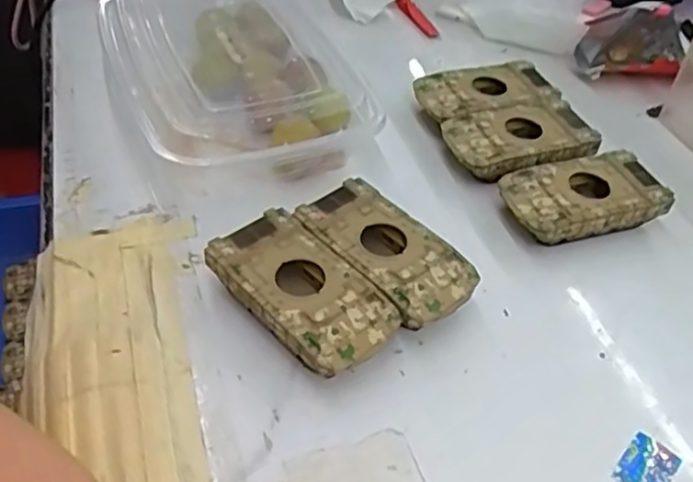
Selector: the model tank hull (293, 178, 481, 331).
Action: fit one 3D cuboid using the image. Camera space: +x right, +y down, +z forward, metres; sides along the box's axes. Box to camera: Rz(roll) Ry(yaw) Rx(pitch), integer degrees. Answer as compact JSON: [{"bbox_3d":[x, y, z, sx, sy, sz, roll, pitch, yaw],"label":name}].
[{"bbox_3d":[0.021,0.010,0.355,0.051,0.026,0.094,-31,55,-31],"label":"model tank hull"}]

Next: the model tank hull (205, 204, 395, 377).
[{"bbox_3d":[-0.022,0.028,0.332,0.050,0.026,0.095,-32,56,-32],"label":"model tank hull"}]

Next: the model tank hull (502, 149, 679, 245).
[{"bbox_3d":[0.140,-0.024,0.403,0.095,0.026,0.051,-9,47,-15],"label":"model tank hull"}]

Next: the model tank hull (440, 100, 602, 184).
[{"bbox_3d":[0.113,-0.062,0.437,0.095,0.025,0.055,-11,47,-16],"label":"model tank hull"}]

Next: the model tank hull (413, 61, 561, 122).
[{"bbox_3d":[0.096,-0.098,0.472,0.094,0.027,0.051,-10,47,-16],"label":"model tank hull"}]

